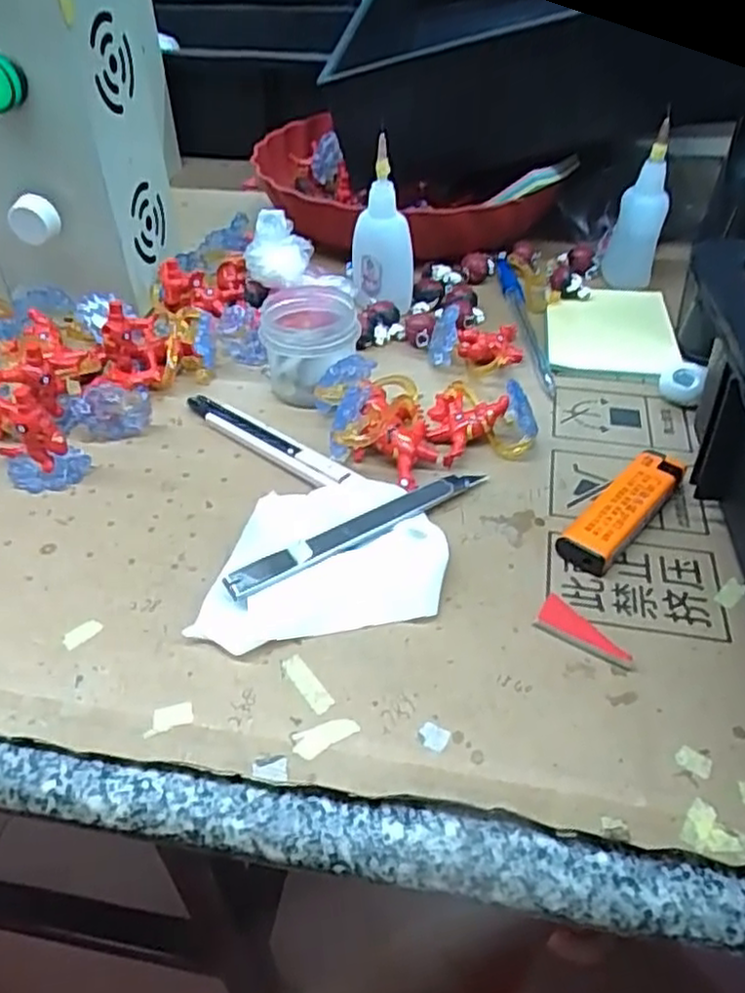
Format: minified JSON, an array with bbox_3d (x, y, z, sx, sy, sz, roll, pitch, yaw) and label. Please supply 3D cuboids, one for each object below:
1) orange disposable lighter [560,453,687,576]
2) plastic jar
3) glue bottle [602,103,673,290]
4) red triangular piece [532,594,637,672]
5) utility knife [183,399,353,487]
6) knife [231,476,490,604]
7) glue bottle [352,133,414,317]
[{"bbox_3d":[0.114,0.005,0.328,0.023,0.014,0.083,30,50,30],"label":"orange disposable lighter"},{"bbox_3d":[-0.034,-0.083,0.398,0.050,0.046,0.053,-1,41,1],"label":"plastic jar"},{"bbox_3d":[0.176,-0.188,0.475,0.032,0.099,0.025,10,43,13],"label":"glue bottle"},{"bbox_3d":[0.083,0.053,0.279,0.038,0.006,0.016,24,47,26],"label":"red triangular piece"},{"bbox_3d":[-0.057,-0.030,0.373,0.119,0.012,0.014,32,51,32],"label":"utility knife"},{"bbox_3d":[-0.002,0.014,0.319,0.133,0.013,0.013,-26,47,-25],"label":"knife"},{"bbox_3d":[0.006,-0.159,0.445,0.037,0.091,0.023,-3,41,-2],"label":"glue bottle"}]

